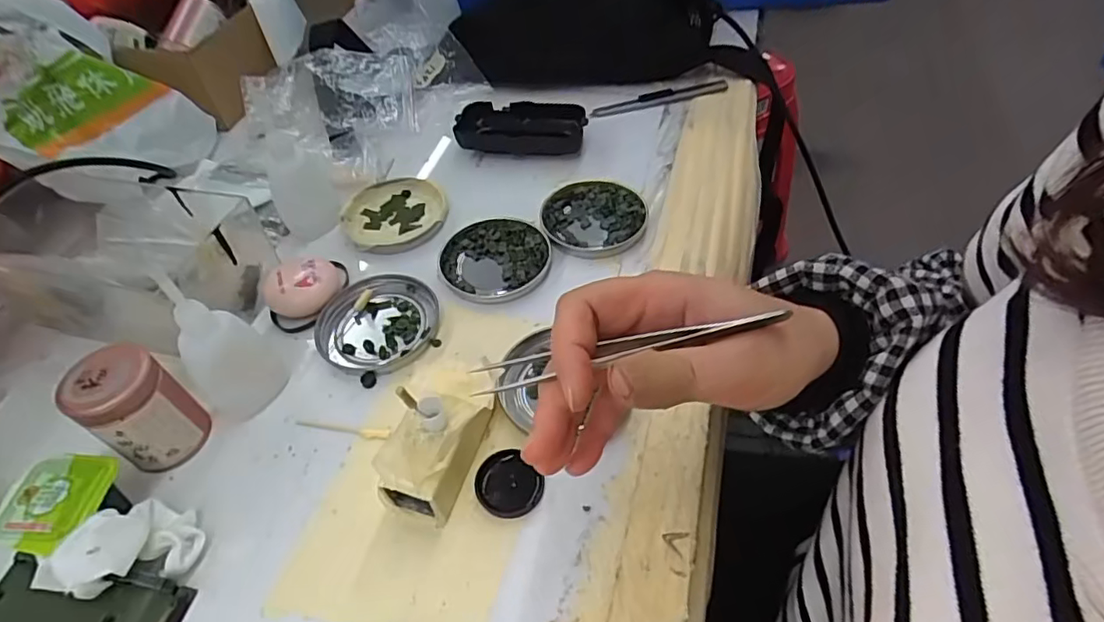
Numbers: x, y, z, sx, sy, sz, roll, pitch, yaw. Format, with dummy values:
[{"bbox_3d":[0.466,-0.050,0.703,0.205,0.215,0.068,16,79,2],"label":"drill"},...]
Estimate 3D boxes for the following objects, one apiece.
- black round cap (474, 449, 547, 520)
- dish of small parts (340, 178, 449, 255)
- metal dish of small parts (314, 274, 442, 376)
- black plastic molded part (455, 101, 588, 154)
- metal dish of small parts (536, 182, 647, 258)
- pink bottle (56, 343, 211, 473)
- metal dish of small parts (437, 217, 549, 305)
[{"bbox_3d":[-0.024,0.092,0.311,0.032,0.005,0.035,-3,49,3],"label":"black round cap"},{"bbox_3d":[-0.125,-0.076,0.463,0.076,0.014,0.077,-3,49,3],"label":"dish of small parts"},{"bbox_3d":[-0.116,0.008,0.391,0.079,0.008,0.078,-3,49,3],"label":"metal dish of small parts"},{"bbox_3d":[-0.027,-0.160,0.513,0.108,0.025,0.046,0,49,5],"label":"black plastic molded part"},{"bbox_3d":[0.031,-0.071,0.443,0.077,0.010,0.076,-16,50,-9],"label":"metal dish of small parts"},{"bbox_3d":[-0.225,0.053,0.321,0.040,0.065,0.043,-3,49,3],"label":"pink bottle"},{"bbox_3d":[-0.041,-0.037,0.421,0.078,0.010,0.074,-3,49,3],"label":"metal dish of small parts"}]

